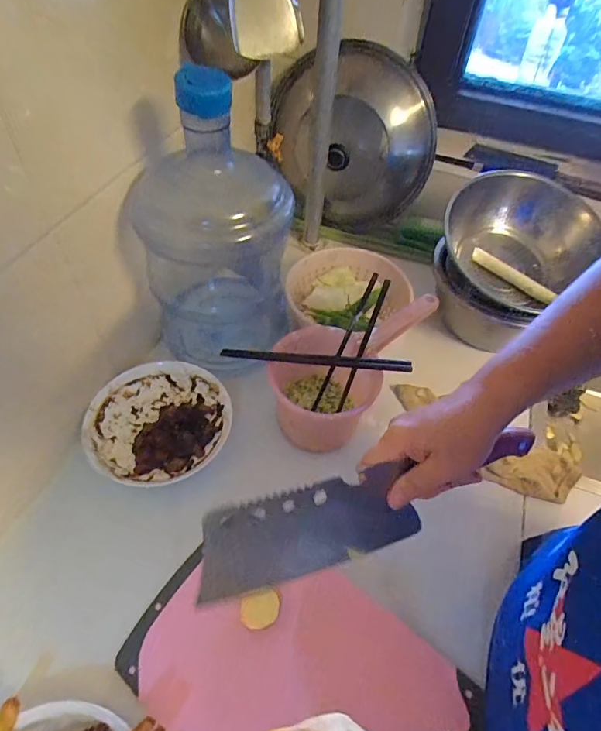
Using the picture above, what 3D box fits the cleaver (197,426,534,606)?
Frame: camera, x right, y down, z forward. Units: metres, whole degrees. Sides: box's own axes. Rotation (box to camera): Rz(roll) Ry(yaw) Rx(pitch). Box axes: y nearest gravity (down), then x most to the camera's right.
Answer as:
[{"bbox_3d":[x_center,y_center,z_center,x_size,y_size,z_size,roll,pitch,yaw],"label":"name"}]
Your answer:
[{"bbox_3d":[0.063,0.107,0.366,0.294,0.079,0.024,-13,18,-17],"label":"cleaver"}]

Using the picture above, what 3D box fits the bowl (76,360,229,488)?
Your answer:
[{"bbox_3d":[-0.200,0.079,0.636,0.193,0.038,0.185,2,52,-2],"label":"bowl"}]

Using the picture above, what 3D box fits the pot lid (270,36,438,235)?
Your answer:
[{"bbox_3d":[0.099,-0.401,0.834,0.369,0.284,0.102,-19,56,-18],"label":"pot lid"}]

